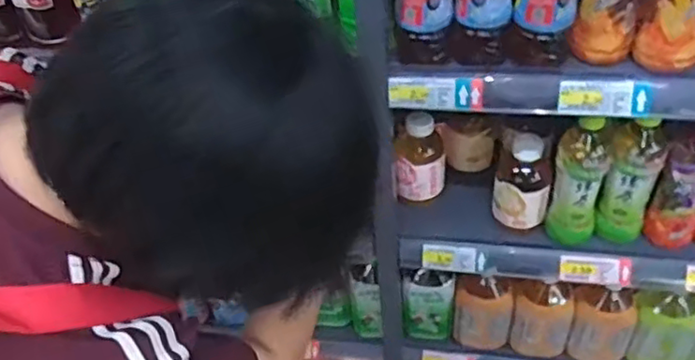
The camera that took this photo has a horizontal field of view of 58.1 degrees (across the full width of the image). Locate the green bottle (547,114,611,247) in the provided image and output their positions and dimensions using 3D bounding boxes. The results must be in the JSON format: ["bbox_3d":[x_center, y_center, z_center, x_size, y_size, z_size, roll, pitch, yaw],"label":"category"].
[{"bbox_3d":[0.313,0.001,0.846,0.069,0.210,0.059,15,47,21],"label":"green bottle"}]

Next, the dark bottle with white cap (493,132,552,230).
[{"bbox_3d":[0.245,-0.001,0.876,0.078,0.132,0.063,9,45,15],"label":"dark bottle with white cap"}]

